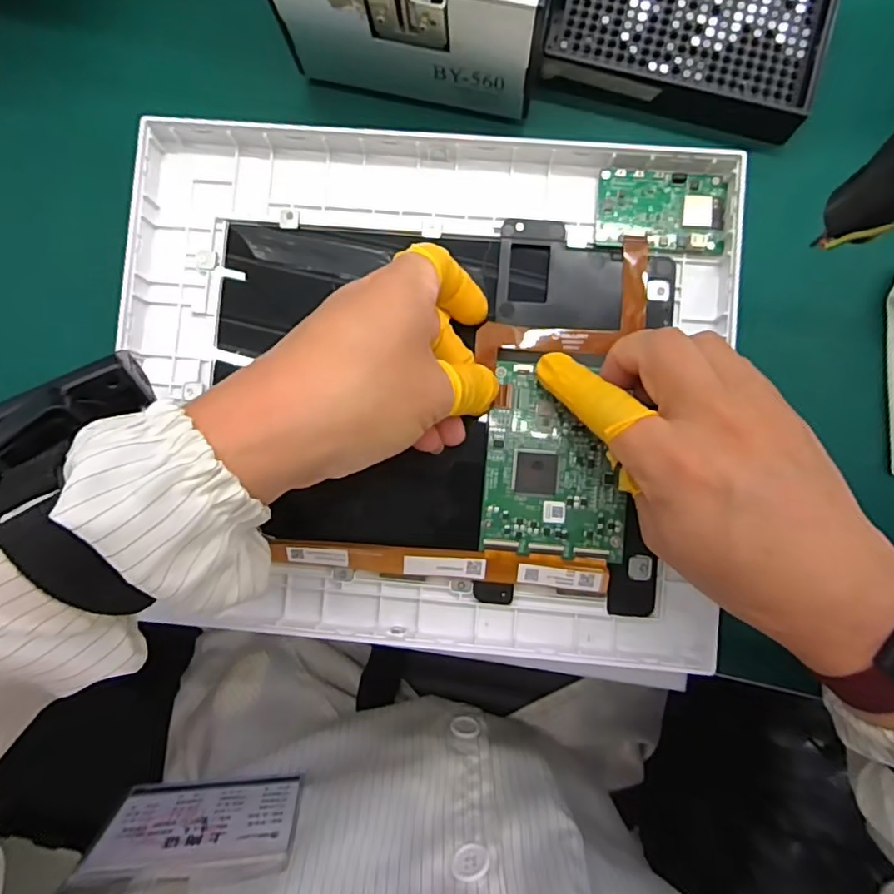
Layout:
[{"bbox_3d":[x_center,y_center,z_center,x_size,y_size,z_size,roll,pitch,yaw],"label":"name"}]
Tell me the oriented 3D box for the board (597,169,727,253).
[{"bbox_3d":[0.109,-0.120,0.286,0.064,0.004,0.039,5,87,2],"label":"board"}]

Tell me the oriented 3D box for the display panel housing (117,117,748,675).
[{"bbox_3d":[-0.015,-0.030,0.286,0.298,0.021,0.250,5,87,2],"label":"display panel housing"}]

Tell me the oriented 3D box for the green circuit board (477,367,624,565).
[{"bbox_3d":[0.054,0.007,0.276,0.068,0.004,0.090,5,87,2],"label":"green circuit board"}]

